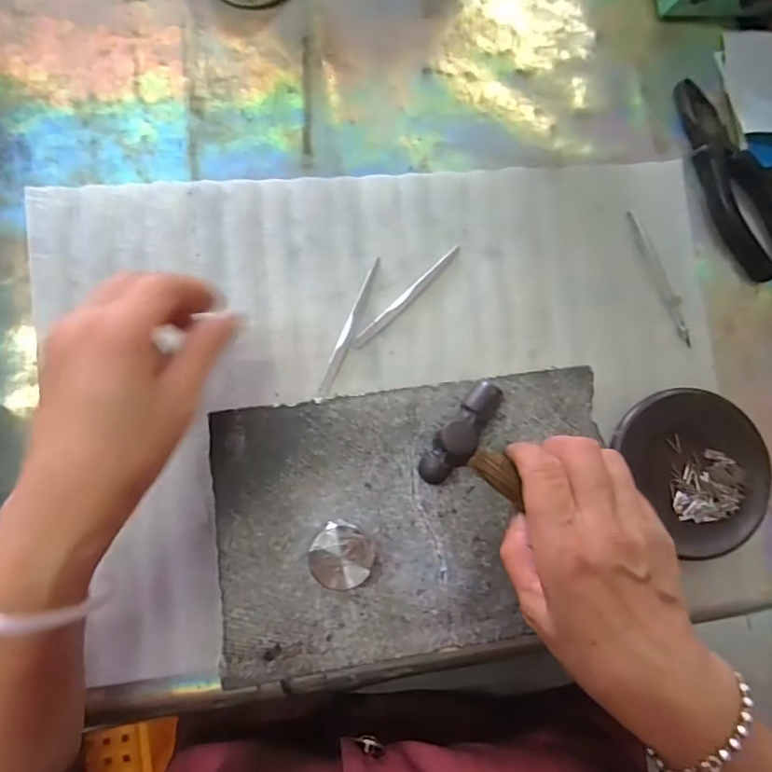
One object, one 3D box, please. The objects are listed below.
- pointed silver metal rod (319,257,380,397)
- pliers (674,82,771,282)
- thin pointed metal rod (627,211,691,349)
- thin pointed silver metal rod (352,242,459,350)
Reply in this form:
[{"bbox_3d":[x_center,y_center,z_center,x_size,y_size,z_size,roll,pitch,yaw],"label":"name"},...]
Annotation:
[{"bbox_3d":[-0.024,-0.041,0.361,0.009,0.004,0.100,22,81,-2],"label":"pointed silver metal rod"},{"bbox_3d":[0.261,-0.153,0.391,0.055,0.013,0.160,-25,86,-8],"label":"pliers"},{"bbox_3d":[0.202,-0.079,0.385,0.009,0.004,0.106,-22,85,-8],"label":"thin pointed metal rod"},{"bbox_3d":[0.015,-0.063,0.367,0.100,0.005,0.008,-44,89,-9],"label":"thin pointed silver metal rod"}]

